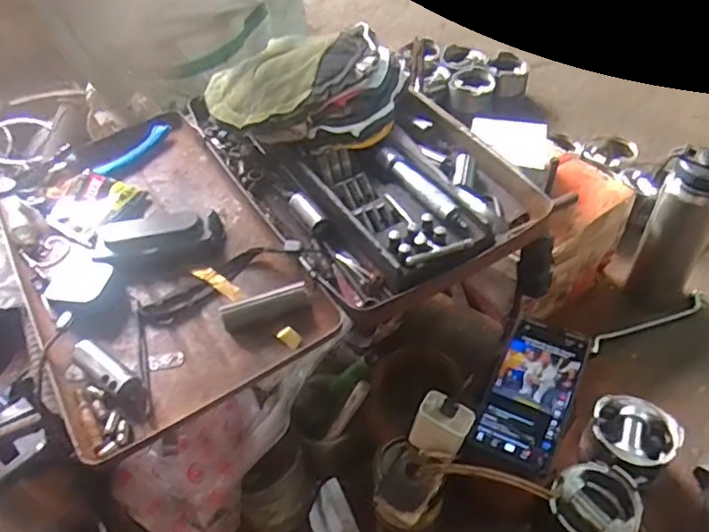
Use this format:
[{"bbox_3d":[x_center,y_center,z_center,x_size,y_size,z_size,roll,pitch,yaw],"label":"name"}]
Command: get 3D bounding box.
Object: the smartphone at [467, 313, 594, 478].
[{"bbox_3d":[0.174,0.119,0.598,0.077,0.010,0.162,19,51,20],"label":"smartphone"}]

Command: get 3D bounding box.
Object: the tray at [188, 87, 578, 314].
[{"bbox_3d":[0.007,-0.102,0.582,0.214,0.041,0.329,-26,50,-20],"label":"tray"}]

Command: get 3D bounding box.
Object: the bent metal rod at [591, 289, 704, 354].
[{"bbox_3d":[0.430,0.080,0.893,0.220,0.018,0.029,-20,49,-15],"label":"bent metal rod"}]

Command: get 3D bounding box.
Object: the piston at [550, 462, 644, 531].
[{"bbox_3d":[0.261,0.273,0.679,0.087,0.077,0.094,-2,47,2],"label":"piston"}]

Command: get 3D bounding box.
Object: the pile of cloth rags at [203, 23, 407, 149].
[{"bbox_3d":[-0.052,-0.169,0.603,0.180,0.078,0.132,11,48,13],"label":"pile of cloth rags"}]

